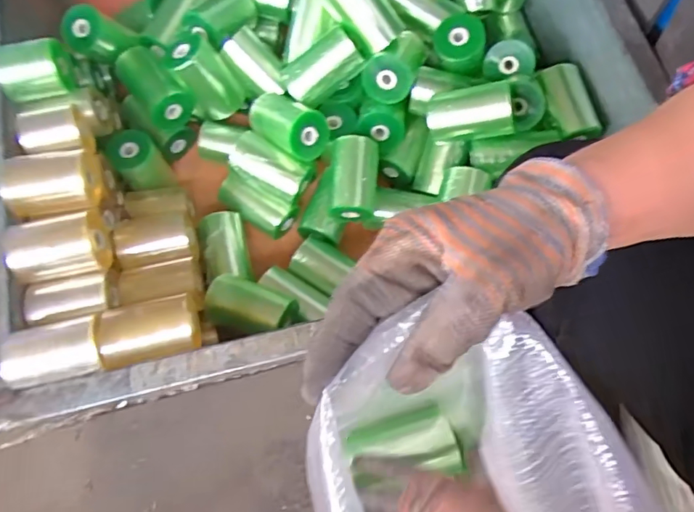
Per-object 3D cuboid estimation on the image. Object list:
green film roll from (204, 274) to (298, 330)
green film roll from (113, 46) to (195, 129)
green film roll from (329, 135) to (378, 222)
[{"bbox_3d":[-0.121,0.064,0.635,0.114,0.052,0.061,14,64,10],"label":"green film roll"},{"bbox_3d":[-0.283,-0.247,0.739,0.066,0.069,0.113,-34,66,-14],"label":"green film roll"},{"bbox_3d":[0.010,-0.106,0.689,0.064,0.057,0.108,4,80,-2],"label":"green film roll"}]

